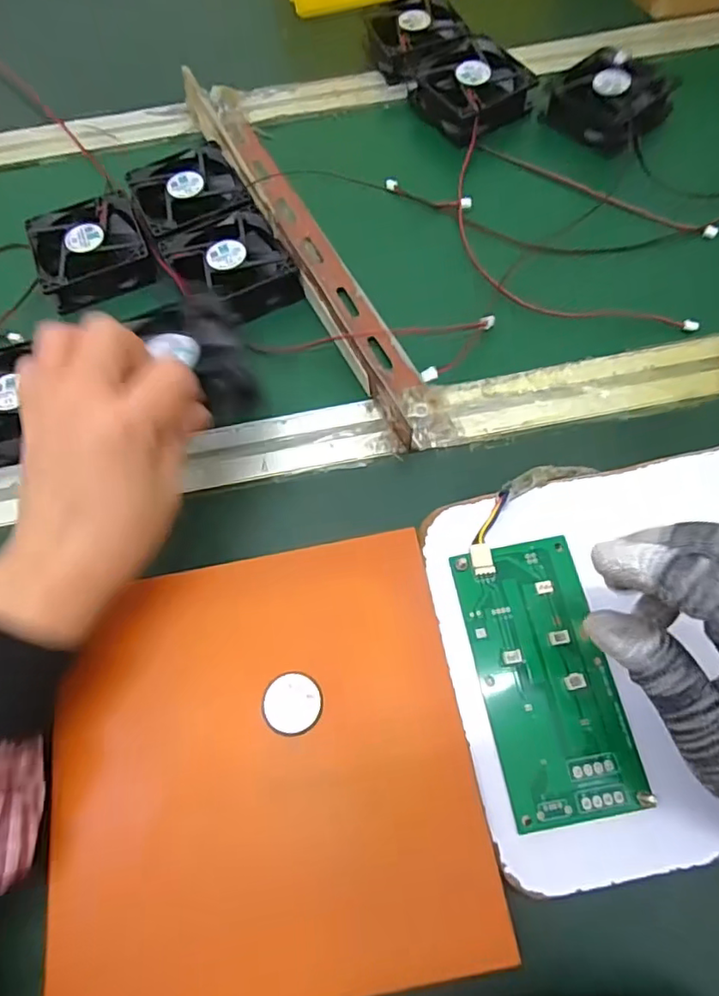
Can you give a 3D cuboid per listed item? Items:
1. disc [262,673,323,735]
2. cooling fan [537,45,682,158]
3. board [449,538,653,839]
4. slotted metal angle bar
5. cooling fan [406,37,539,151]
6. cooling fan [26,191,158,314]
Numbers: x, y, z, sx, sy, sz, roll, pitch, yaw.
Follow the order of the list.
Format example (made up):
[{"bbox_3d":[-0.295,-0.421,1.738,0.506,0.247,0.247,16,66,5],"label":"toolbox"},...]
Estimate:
[{"bbox_3d":[-0.033,0.103,0.293,0.029,0.009,0.029,-1,62,2],"label":"disc"},{"bbox_3d":[0.206,-0.328,0.479,0.073,0.031,0.081,-41,68,-17],"label":"cooling fan"},{"bbox_3d":[0.093,0.087,0.293,0.064,0.006,0.133,-11,66,-1],"label":"board"},{"bbox_3d":[-0.042,-0.195,0.428,0.039,0.034,0.365,-27,67,-8],"label":"slotted metal angle bar"},{"bbox_3d":[0.091,-0.348,0.493,0.077,0.029,0.087,-35,66,-14],"label":"cooling fan"},{"bbox_3d":[-0.202,-0.187,0.442,0.080,0.030,0.085,-22,63,-9],"label":"cooling fan"}]

